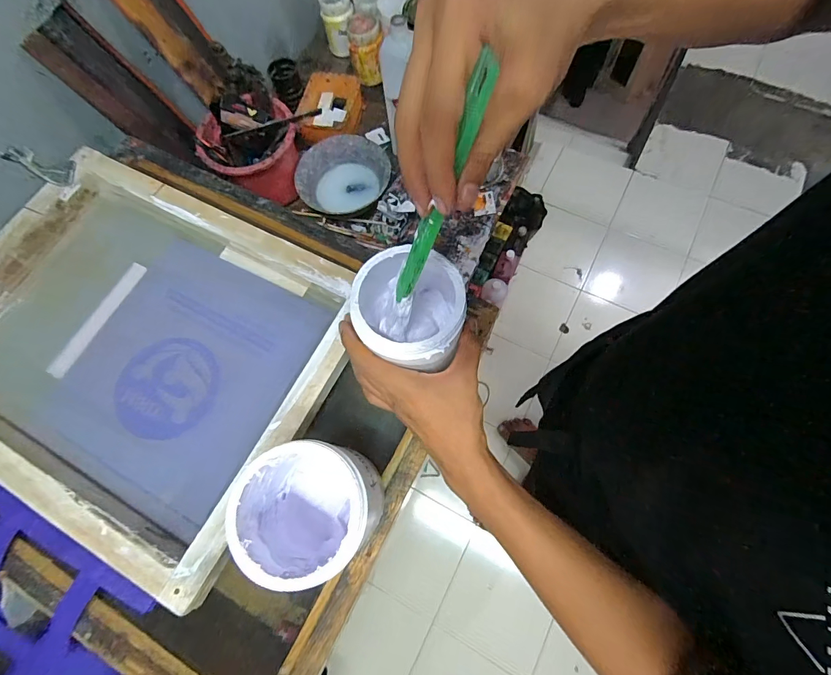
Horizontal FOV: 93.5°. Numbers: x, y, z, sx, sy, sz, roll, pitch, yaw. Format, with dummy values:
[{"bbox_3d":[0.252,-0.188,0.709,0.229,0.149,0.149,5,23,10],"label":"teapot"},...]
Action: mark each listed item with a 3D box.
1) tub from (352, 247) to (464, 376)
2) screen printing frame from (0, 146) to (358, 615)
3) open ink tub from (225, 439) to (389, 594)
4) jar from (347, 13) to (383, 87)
[{"bbox_3d":[-0.005,-0.018,0.364,0.094,0.086,0.102,0,71,0],"label":"tub"},{"bbox_3d":[-0.314,0.004,0.447,0.436,0.044,0.352,27,73,9],"label":"screen printing frame"},{"bbox_3d":[-0.084,0.147,0.341,0.097,0.142,0.095,0,71,0],"label":"open ink tub"},{"bbox_3d":[-0.094,-0.556,0.759,0.066,0.101,0.066,-13,71,0],"label":"jar"}]

